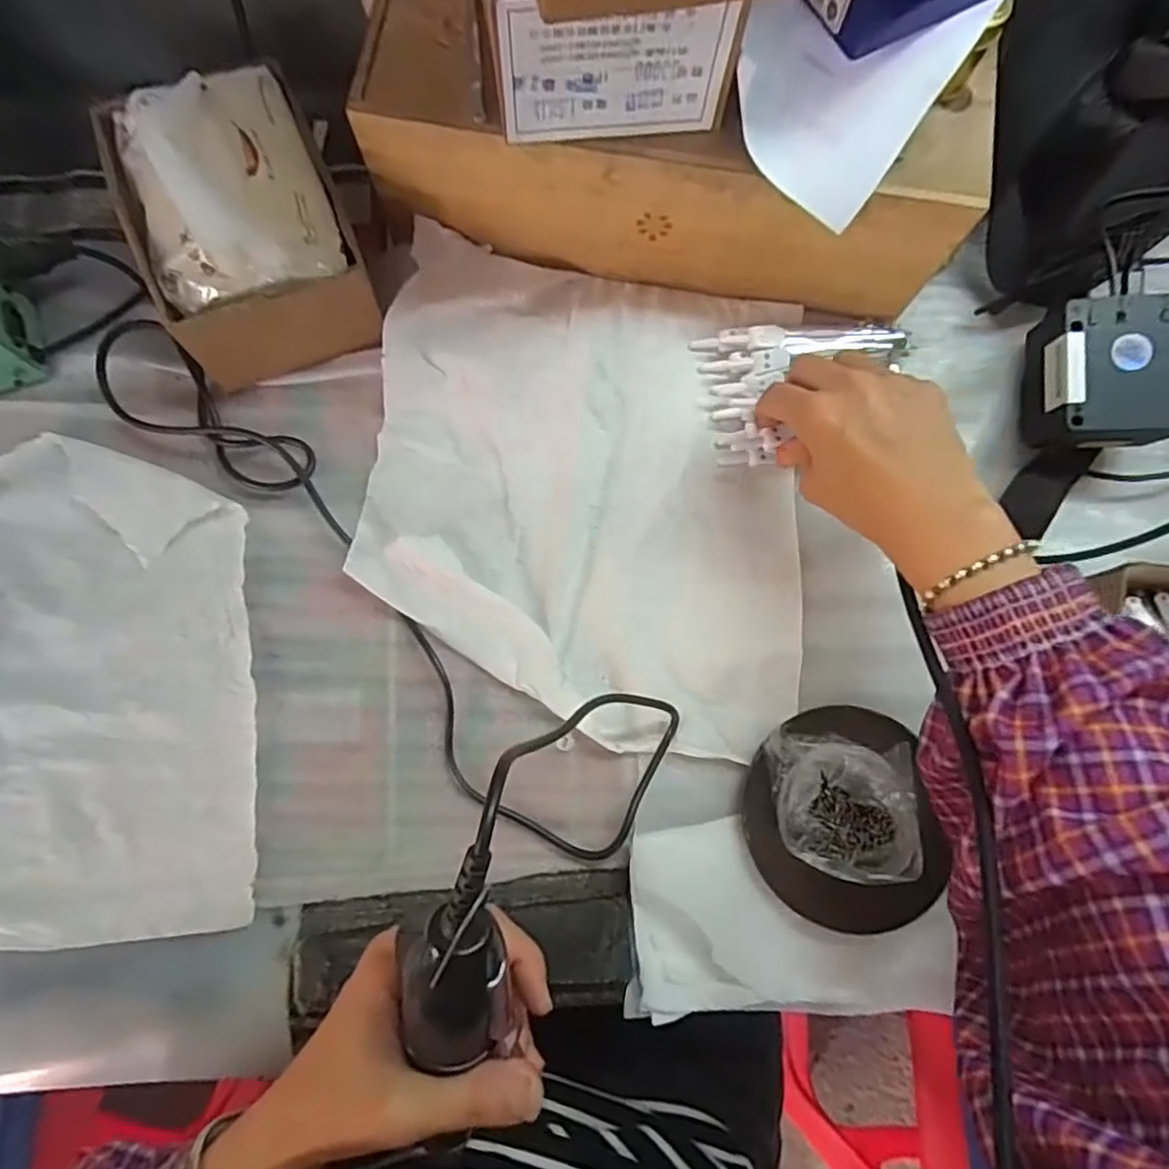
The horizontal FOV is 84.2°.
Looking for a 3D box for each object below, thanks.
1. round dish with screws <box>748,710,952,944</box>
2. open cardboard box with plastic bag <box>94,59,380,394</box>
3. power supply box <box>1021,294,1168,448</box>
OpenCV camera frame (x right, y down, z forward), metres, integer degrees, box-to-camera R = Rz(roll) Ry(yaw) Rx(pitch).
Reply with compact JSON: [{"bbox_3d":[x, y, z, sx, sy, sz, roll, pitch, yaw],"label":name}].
[{"bbox_3d":[0.142,0.128,0.347,0.102,0.041,0.117,-6,79,-1],"label":"round dish with screws"},{"bbox_3d":[-0.203,-0.215,0.377,0.120,0.106,0.153,-22,80,-4],"label":"open cardboard box with plastic bag"},{"bbox_3d":[0.315,-0.126,0.390,0.076,0.056,0.084,0,79,0],"label":"power supply box"}]

